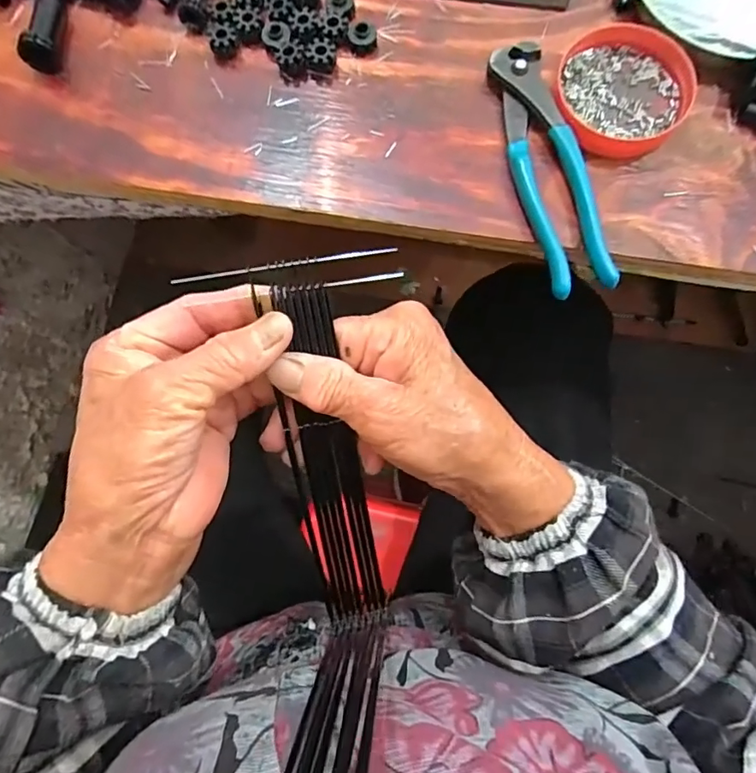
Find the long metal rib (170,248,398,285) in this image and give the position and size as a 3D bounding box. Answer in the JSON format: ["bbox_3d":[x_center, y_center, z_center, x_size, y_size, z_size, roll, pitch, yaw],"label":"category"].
[{"bbox_3d":[-0.041,-0.052,0.221,0.093,0.004,0.004,-8,75,0],"label":"long metal rib"}]

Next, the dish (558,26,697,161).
[{"bbox_3d":[0.151,-0.187,0.322,0.077,0.014,0.091,-1,75,2],"label":"dish"}]

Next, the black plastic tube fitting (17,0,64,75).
[{"bbox_3d":[-0.215,-0.238,0.335,0.019,0.022,0.069,-1,75,1],"label":"black plastic tube fitting"}]

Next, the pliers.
[{"bbox_3d":[0.102,-0.134,0.312,0.038,0.015,0.163,-12,75,-1],"label":"pliers"}]

